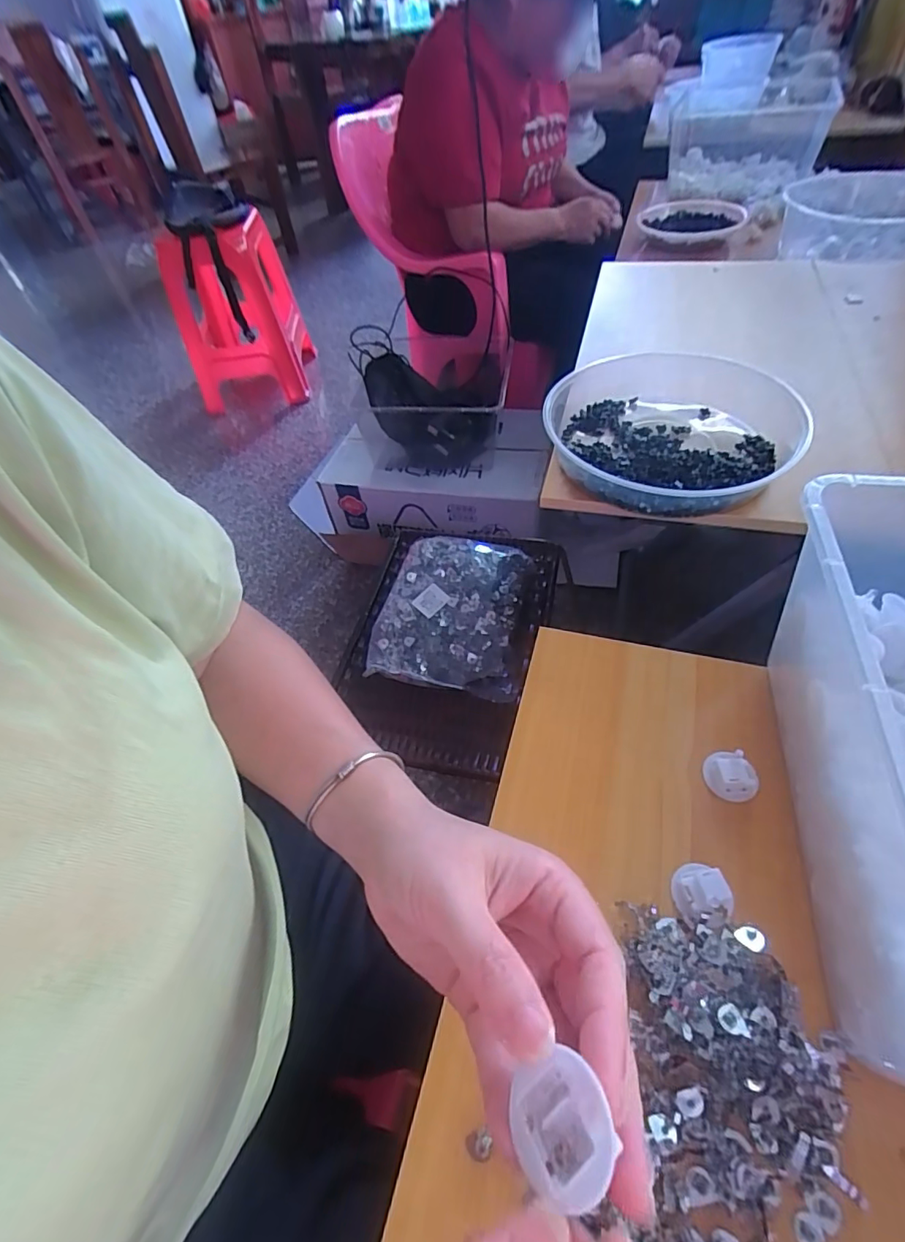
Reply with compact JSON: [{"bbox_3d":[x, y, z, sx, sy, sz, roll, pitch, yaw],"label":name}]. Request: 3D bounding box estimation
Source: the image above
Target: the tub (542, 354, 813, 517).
[{"bbox_3d":[0.200,-0.179,0.491,0.216,0.058,0.220,1,53,-1],"label":"tub"}]

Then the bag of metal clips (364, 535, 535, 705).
[{"bbox_3d":[-0.001,-0.014,0.635,0.181,0.049,0.215,5,53,11],"label":"bag of metal clips"}]

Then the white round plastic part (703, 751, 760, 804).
[{"bbox_3d":[0.183,0.101,0.341,0.026,0.019,0.033,-31,54,-17],"label":"white round plastic part"}]

